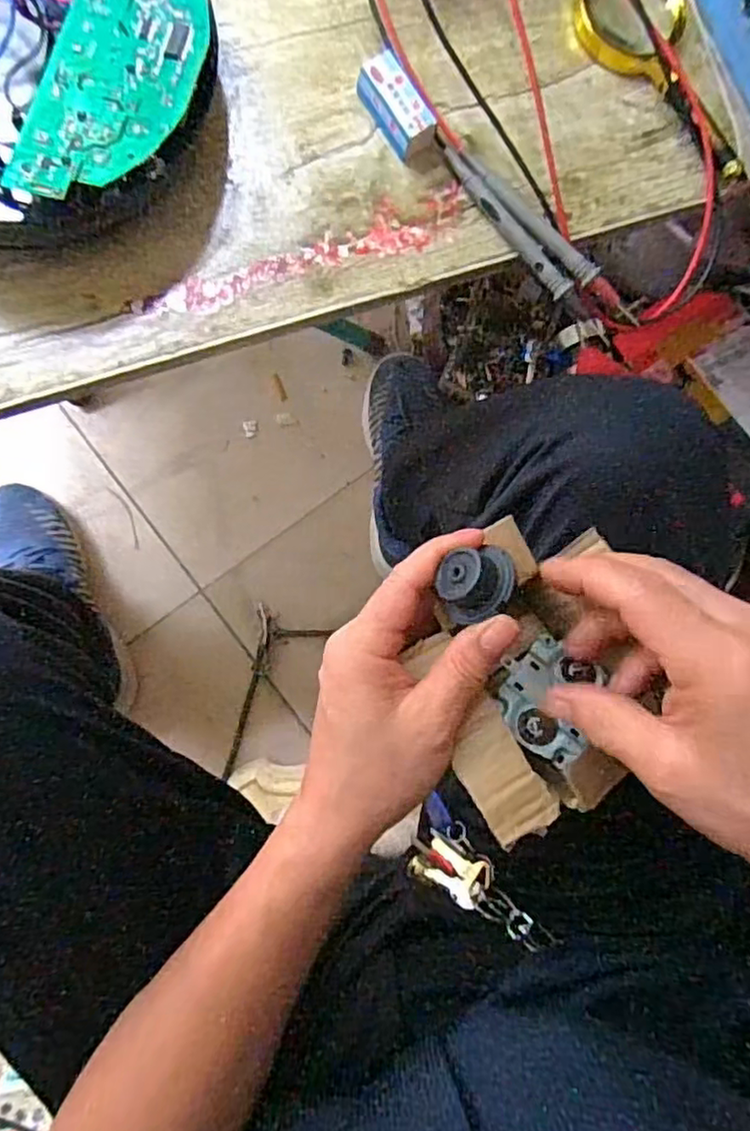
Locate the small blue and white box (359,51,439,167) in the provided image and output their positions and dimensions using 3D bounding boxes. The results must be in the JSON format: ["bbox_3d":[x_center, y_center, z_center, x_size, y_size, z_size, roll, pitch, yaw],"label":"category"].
[{"bbox_3d":[0.014,-0.260,0.368,0.022,0.021,0.052,-35,93,-9],"label":"small blue and white box"}]

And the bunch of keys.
[{"bbox_3d":[0.070,0.213,0.427,0.104,0.017,0.045,27,81,38],"label":"bunch of keys"}]

